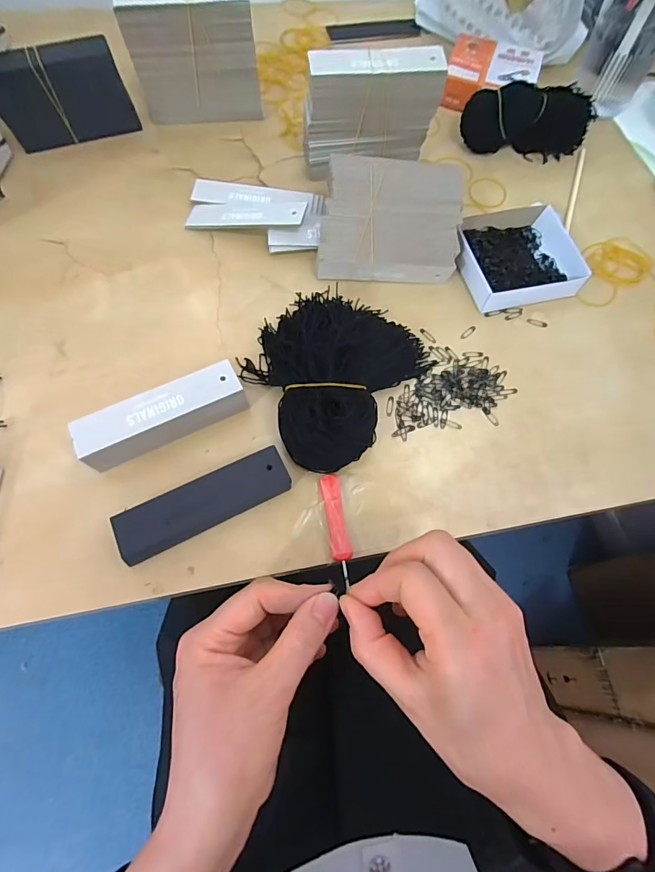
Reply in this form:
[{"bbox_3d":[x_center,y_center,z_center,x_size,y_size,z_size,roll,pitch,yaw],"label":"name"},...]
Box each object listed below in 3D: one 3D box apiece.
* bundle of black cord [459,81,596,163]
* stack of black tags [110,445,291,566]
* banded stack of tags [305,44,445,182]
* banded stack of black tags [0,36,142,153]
[{"bbox_3d":[0.234,-0.365,0.488,0.146,0.056,0.045,0,68,-3],"label":"bundle of black cord"},{"bbox_3d":[-0.089,0.051,0.312,0.125,0.023,0.035,-24,71,-12],"label":"stack of black tags"},{"bbox_3d":[0.041,-0.325,0.429,0.131,0.101,0.027,-9,69,-7],"label":"banded stack of tags"},{"bbox_3d":[-0.277,-0.358,0.442,0.126,0.082,0.032,-22,71,-12],"label":"banded stack of black tags"}]

